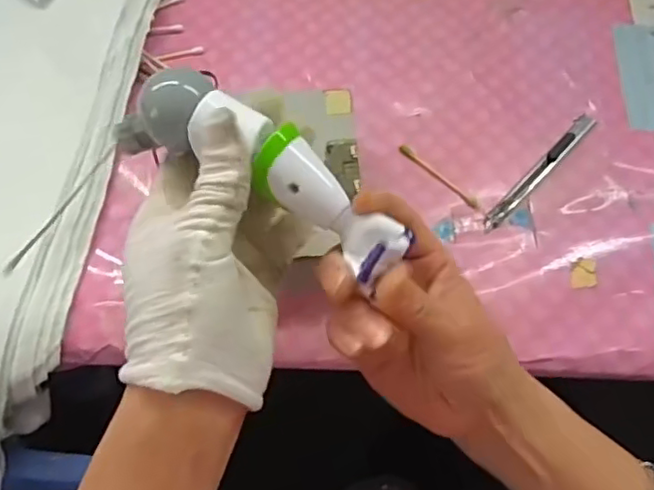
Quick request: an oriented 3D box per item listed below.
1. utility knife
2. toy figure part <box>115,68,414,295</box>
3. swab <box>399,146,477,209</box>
[{"bbox_3d":[0.155,-0.053,0.458,0.012,0.005,0.125,41,71,16],"label":"utility knife"},{"bbox_3d":[-0.027,-0.032,0.280,0.136,0.028,0.037,32,69,7],"label":"toy figure part"},{"bbox_3d":[0.081,-0.050,0.457,0.008,0.004,0.072,-40,72,-17],"label":"swab"}]

